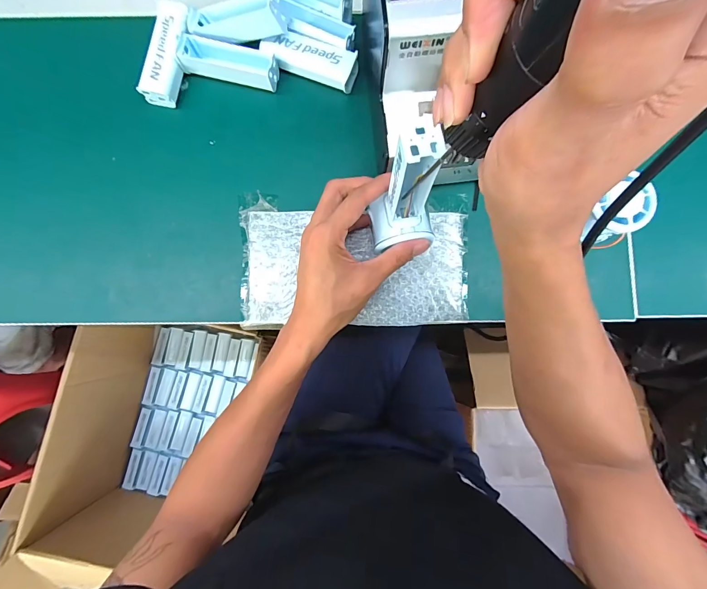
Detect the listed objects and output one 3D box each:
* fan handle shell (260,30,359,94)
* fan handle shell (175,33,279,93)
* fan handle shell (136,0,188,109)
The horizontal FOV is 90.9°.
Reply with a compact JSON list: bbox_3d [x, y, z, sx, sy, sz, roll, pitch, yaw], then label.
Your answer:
[{"bbox_3d":[-0.046,-0.249,0.372,0.102,0.026,0.033,17,85,2],"label":"fan handle shell"},{"bbox_3d":[-0.131,-0.248,0.373,0.102,0.026,0.032,12,85,1],"label":"fan handle shell"},{"bbox_3d":[-0.197,-0.258,0.374,0.034,0.031,0.106,14,85,2],"label":"fan handle shell"}]

